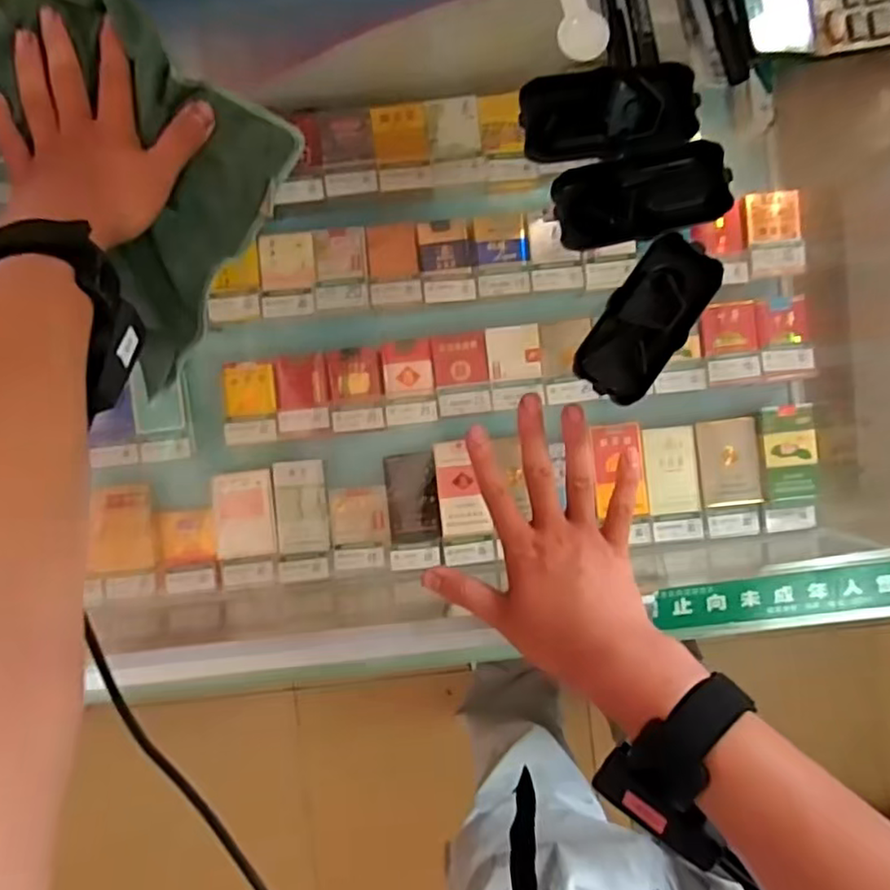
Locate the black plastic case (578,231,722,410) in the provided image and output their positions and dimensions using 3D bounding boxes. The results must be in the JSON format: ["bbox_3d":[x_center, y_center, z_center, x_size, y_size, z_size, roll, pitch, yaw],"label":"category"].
[{"bbox_3d":[0.130,-0.080,0.417,0.050,0.020,0.108,32,91,-1],"label":"black plastic case"}]

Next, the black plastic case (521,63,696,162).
[{"bbox_3d":[0.104,-0.211,0.416,0.107,0.023,0.054,-8,91,0],"label":"black plastic case"}]

